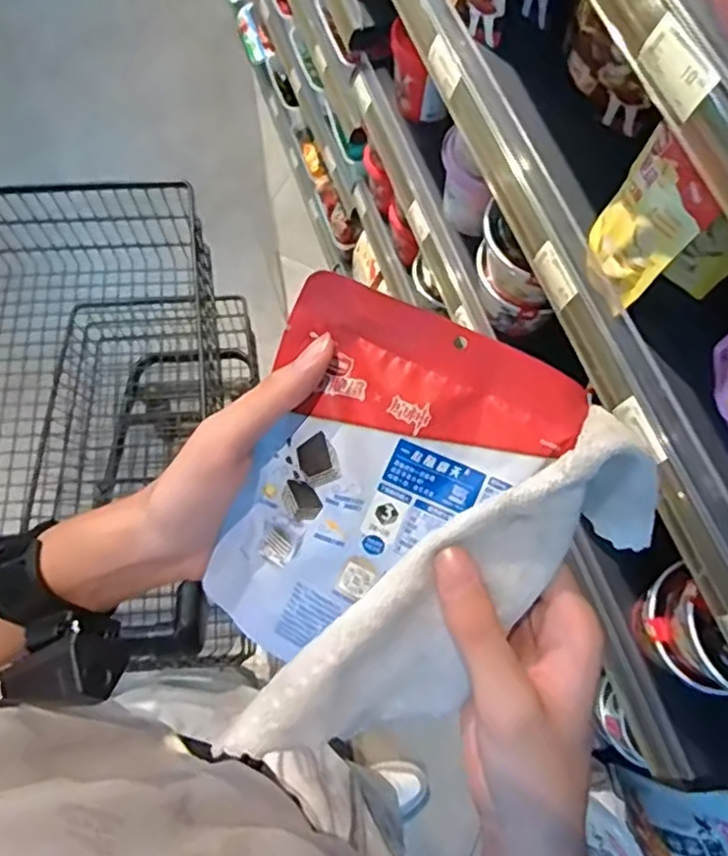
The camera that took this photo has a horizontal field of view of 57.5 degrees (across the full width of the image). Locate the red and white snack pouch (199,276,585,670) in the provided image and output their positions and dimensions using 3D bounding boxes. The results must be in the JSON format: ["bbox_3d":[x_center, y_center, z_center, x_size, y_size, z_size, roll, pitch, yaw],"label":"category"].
[{"bbox_3d":[0.008,0.033,0.304,0.130,0.027,0.166,23,96,-1],"label":"red and white snack pouch"}]

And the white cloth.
[{"bbox_3d":[0.041,0.085,0.303,0.213,0.087,0.061,-37,75,-1],"label":"white cloth"}]

